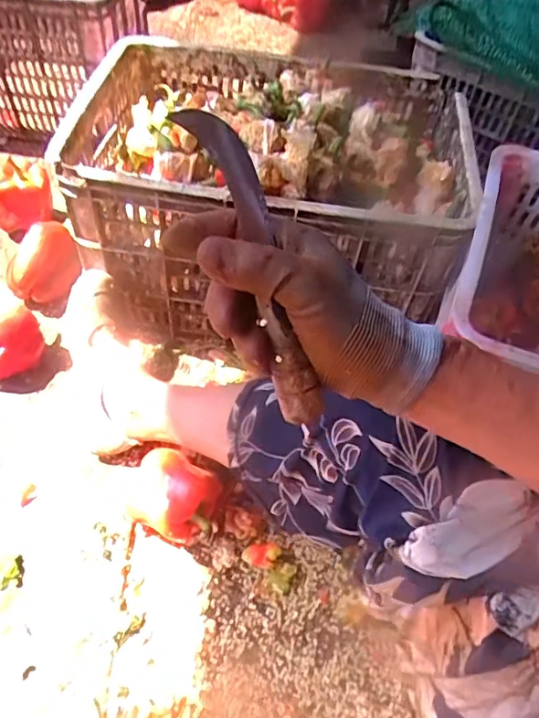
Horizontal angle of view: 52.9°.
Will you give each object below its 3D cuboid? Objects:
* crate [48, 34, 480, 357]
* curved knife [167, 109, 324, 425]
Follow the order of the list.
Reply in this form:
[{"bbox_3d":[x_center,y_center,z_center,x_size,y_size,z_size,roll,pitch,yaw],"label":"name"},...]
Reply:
[{"bbox_3d":[0.001,-0.238,0.805,0.501,0.302,0.355,6,53,-2],"label":"crate"},{"bbox_3d":[-0.007,-0.046,0.298,0.036,0.015,0.177,-20,101,-19],"label":"curved knife"}]

